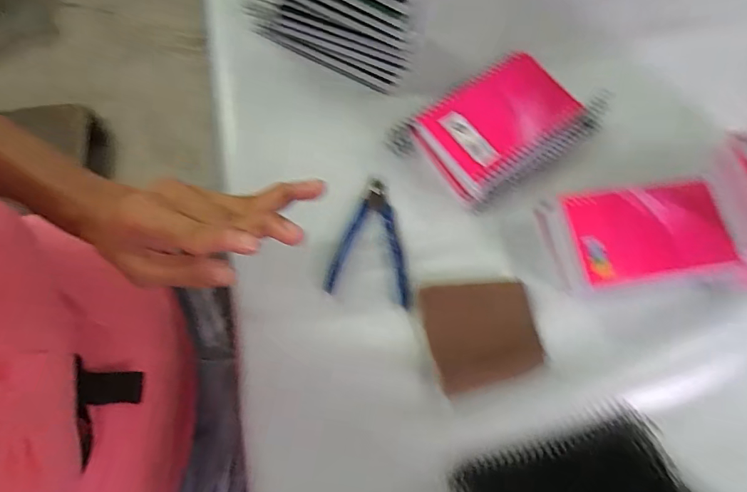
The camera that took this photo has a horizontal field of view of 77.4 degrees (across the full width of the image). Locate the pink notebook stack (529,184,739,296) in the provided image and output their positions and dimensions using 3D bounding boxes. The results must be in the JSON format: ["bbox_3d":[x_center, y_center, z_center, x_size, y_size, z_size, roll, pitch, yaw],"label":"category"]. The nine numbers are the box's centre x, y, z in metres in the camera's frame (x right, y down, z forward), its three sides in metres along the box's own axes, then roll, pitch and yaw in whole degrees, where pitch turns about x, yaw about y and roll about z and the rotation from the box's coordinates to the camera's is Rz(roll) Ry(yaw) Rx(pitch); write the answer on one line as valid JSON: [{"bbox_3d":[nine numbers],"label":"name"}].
[{"bbox_3d":[0.217,-0.010,0.398,0.135,0.050,0.092,-6,70,-5],"label":"pink notebook stack"}]

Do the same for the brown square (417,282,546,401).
[{"bbox_3d":[0.088,0.070,0.382,0.086,0.009,0.086,-10,70,-7],"label":"brown square"}]

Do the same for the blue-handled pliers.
[{"bbox_3d":[0.002,-0.005,0.409,0.070,0.006,0.109,9,69,0],"label":"blue-handled pliers"}]

